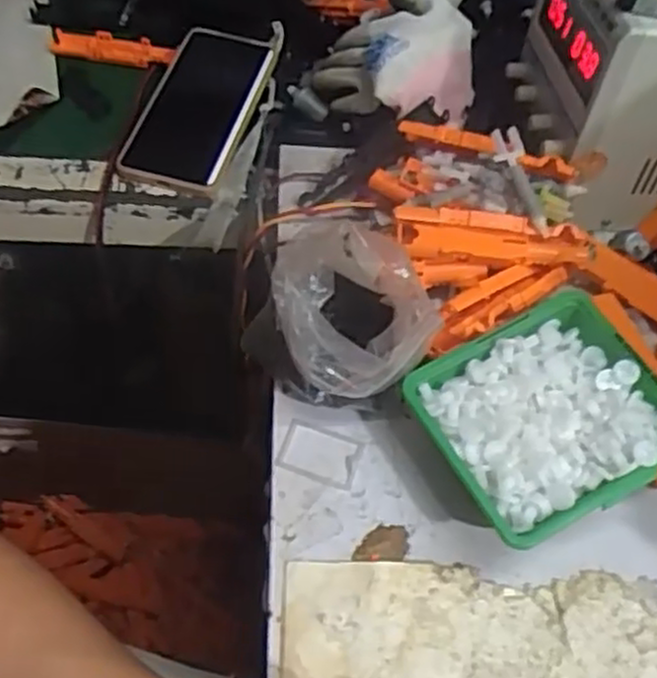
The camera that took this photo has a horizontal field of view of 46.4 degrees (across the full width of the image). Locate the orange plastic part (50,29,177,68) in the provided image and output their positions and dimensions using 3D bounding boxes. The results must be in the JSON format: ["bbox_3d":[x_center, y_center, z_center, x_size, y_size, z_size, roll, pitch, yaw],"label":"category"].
[{"bbox_3d":[-0.187,-0.253,0.668,0.108,0.013,0.027,9,54,1],"label":"orange plastic part"}]

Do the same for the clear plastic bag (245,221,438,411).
[{"bbox_3d":[0.005,-0.010,0.448,0.078,0.087,0.102,-34,64,-26],"label":"clear plastic bag"}]

